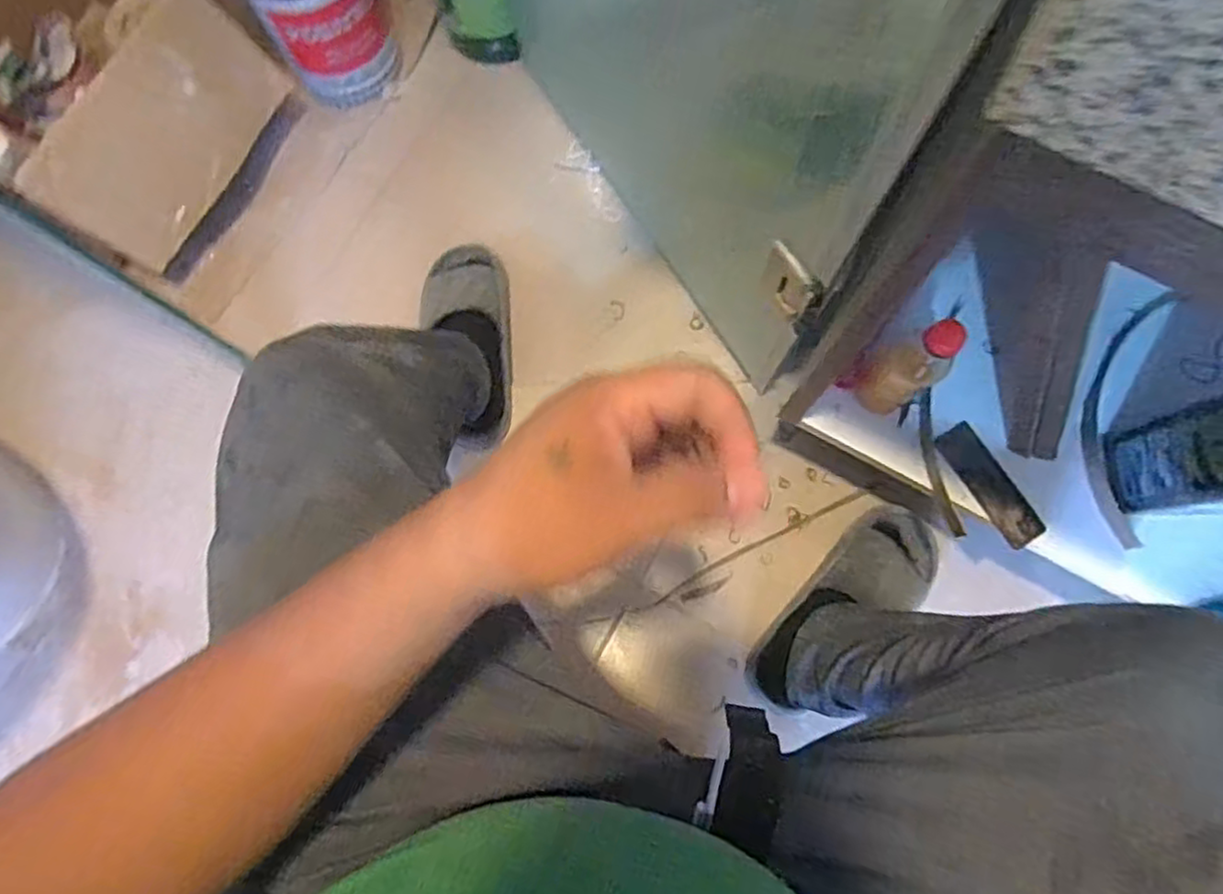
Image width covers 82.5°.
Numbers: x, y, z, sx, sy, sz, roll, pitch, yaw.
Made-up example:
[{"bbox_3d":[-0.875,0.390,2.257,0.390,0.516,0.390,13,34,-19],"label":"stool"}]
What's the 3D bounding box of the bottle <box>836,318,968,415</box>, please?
[{"bbox_3d":[0.281,-0.079,0.662,0.063,0.177,0.059,0,78,1],"label":"bottle"}]

